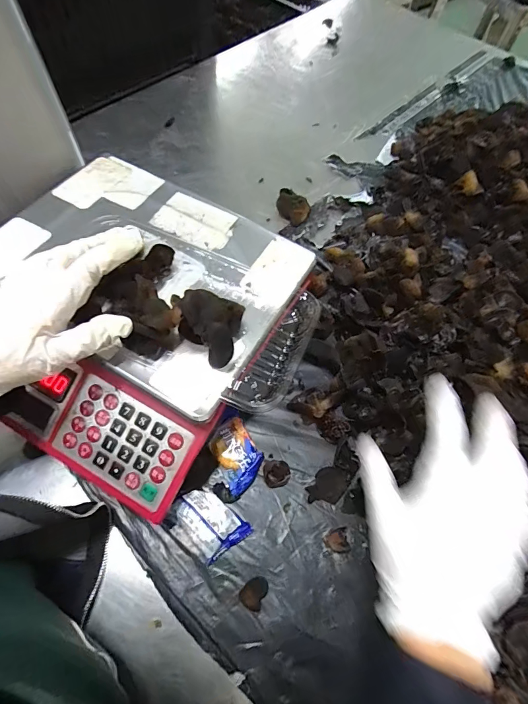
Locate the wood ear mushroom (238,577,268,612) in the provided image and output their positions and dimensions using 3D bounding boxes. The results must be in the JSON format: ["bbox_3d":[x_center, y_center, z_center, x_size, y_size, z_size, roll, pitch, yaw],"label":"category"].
[{"bbox_3d":[-0.009,0.221,0.347,0.022,0.004,0.027,25,64,10],"label":"wood ear mushroom"}]

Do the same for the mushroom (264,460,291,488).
[{"bbox_3d":[0.014,0.127,0.394,0.027,0.012,0.026,1,62,-2],"label":"mushroom"}]

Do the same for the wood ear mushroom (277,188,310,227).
[{"bbox_3d":[0.044,-0.223,0.578,0.057,0.015,0.043,37,66,15],"label":"wood ear mushroom"}]

